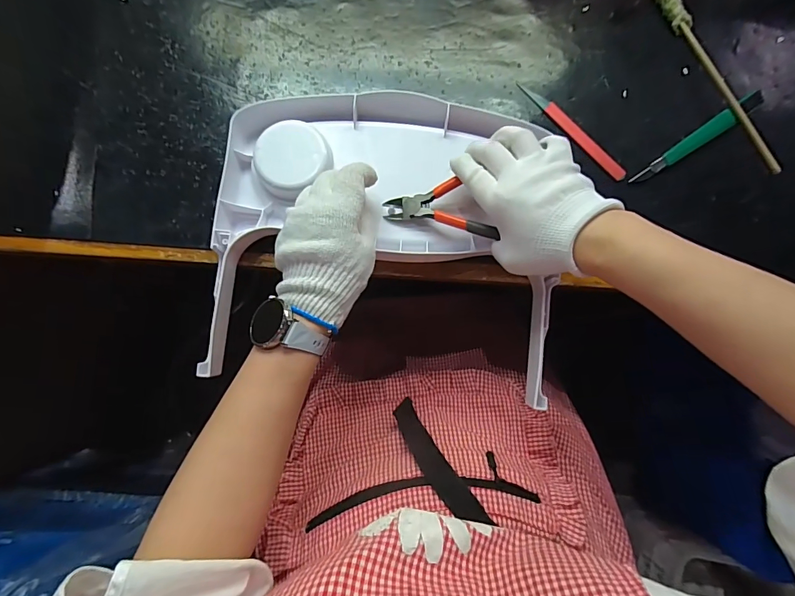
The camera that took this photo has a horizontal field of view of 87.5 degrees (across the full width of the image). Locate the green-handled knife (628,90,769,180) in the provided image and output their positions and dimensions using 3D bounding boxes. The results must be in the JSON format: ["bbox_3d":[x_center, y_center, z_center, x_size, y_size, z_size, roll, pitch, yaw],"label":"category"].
[{"bbox_3d":[0.310,-0.165,0.429,0.152,0.016,0.019,-31,85,-4],"label":"green-handled knife"}]

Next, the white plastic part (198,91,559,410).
[{"bbox_3d":[-0.012,-0.060,0.407,0.315,0.038,0.287,1,84,-1],"label":"white plastic part"}]

